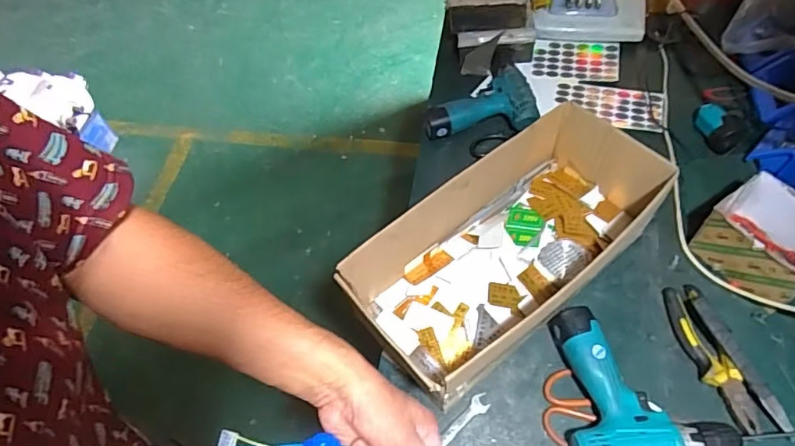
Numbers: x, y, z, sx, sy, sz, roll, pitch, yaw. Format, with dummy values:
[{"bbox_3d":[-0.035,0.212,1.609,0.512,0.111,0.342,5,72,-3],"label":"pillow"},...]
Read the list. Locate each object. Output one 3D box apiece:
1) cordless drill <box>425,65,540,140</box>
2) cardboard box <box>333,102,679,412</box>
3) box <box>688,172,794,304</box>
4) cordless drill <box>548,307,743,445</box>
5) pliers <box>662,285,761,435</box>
[{"bbox_3d":[0.146,-0.216,0.938,0.191,0.049,0.131,-3,56,2],"label":"cordless drill"},{"bbox_3d":[0.154,0.035,0.703,0.441,0.129,0.204,-34,60,-18],"label":"cardboard box"},{"bbox_3d":[0.503,0.024,0.704,0.116,0.081,0.145,-30,59,-15],"label":"box"},{"bbox_3d":[0.296,0.205,0.635,0.187,0.054,0.195,-1,56,4],"label":"cordless drill"},{"bbox_3d":[0.399,0.169,0.668,0.048,0.026,0.194,-7,56,0],"label":"pliers"}]

